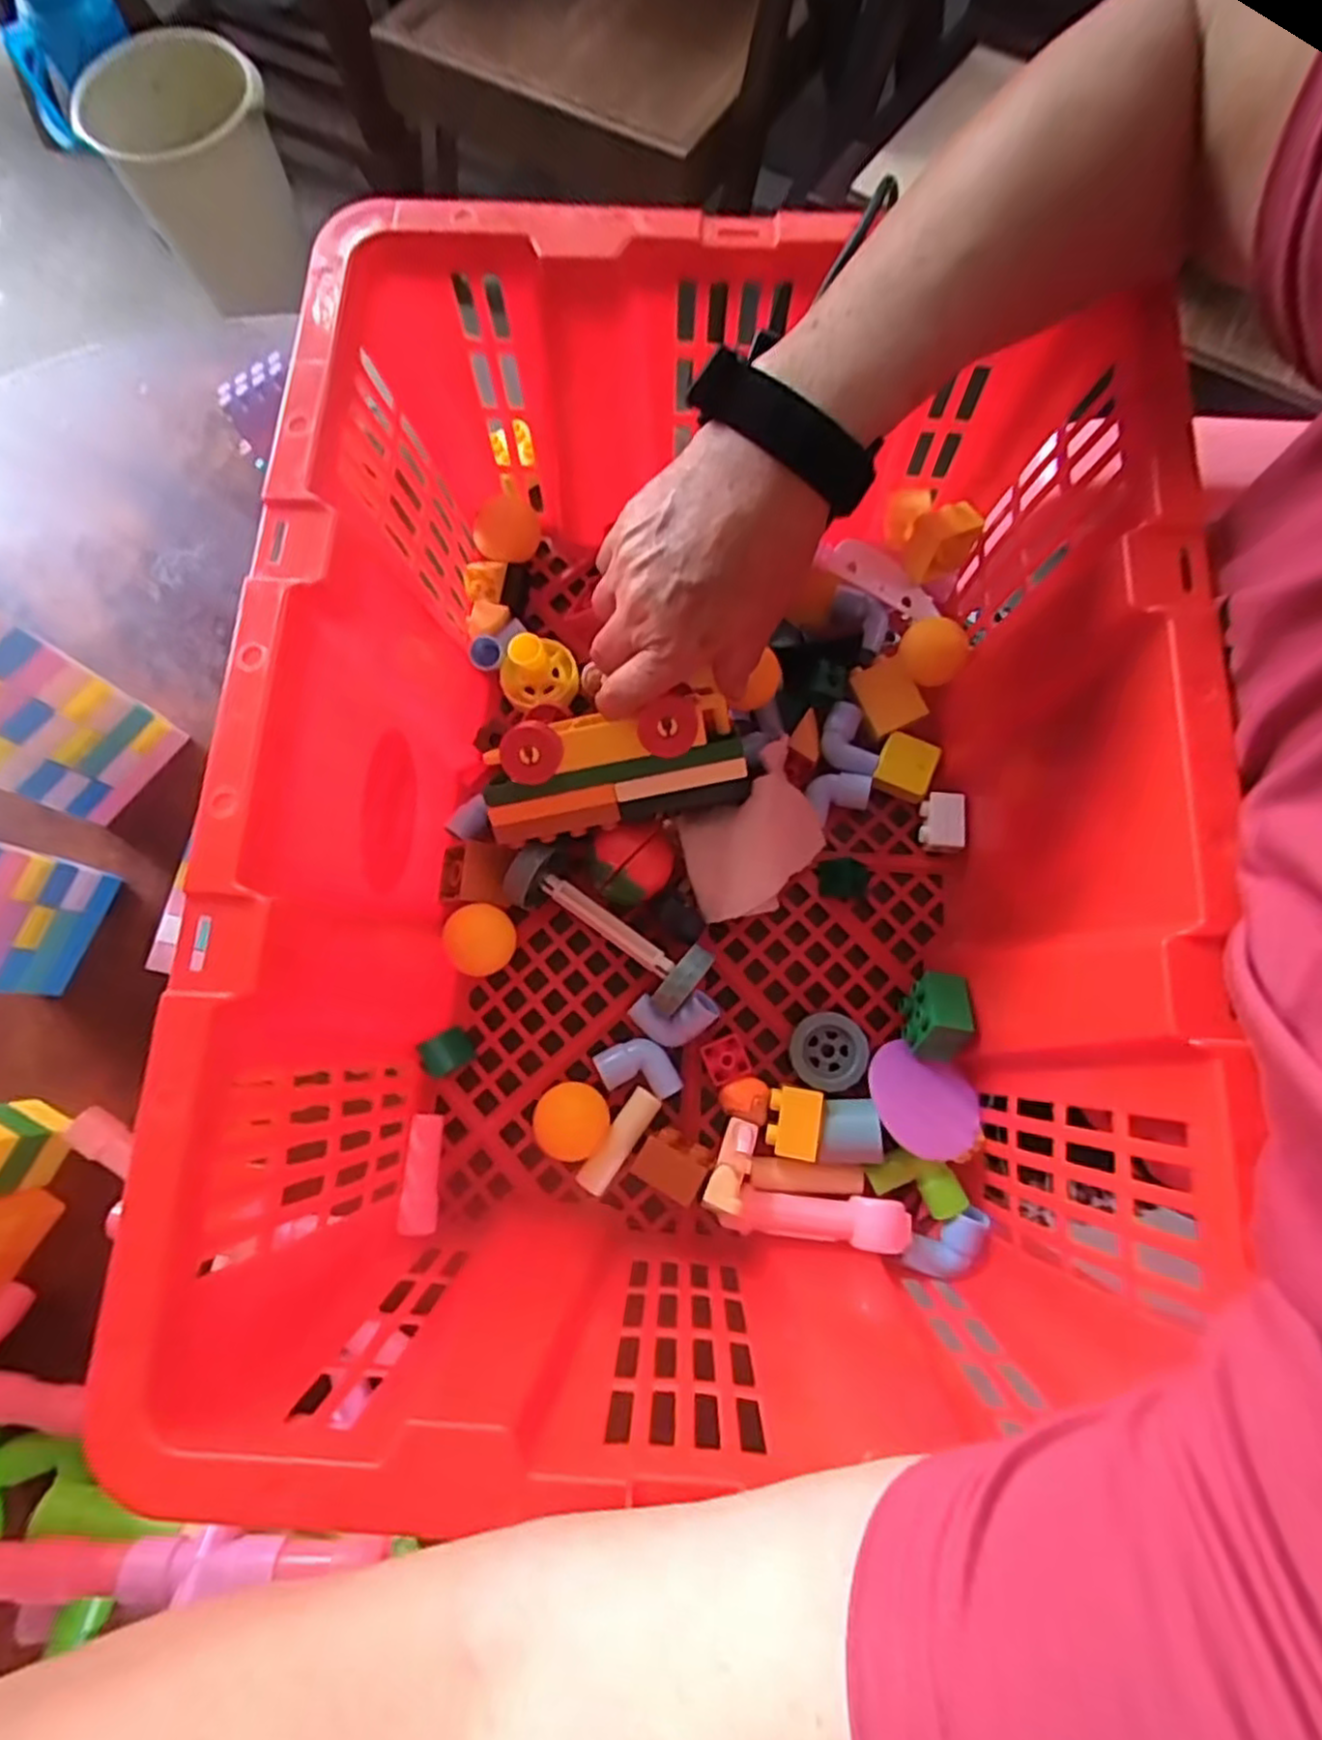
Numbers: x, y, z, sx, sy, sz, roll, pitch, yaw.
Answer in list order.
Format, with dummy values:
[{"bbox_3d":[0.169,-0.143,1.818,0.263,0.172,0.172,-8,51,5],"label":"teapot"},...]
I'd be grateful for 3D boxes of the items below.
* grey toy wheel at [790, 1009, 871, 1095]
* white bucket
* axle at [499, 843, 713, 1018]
[{"bbox_3d":[0.085,0.092,0.371,0.039,0.011,0.037,0,77,1],"label":"grey toy wheel"},{"bbox_3d":[-0.604,-0.928,0.968,0.197,0.203,0.268,-35,79,-7],"label":"white bucket"},{"bbox_3d":[-0.030,0.030,0.377,0.112,0.038,0.036,32,79,8],"label":"axle"}]

